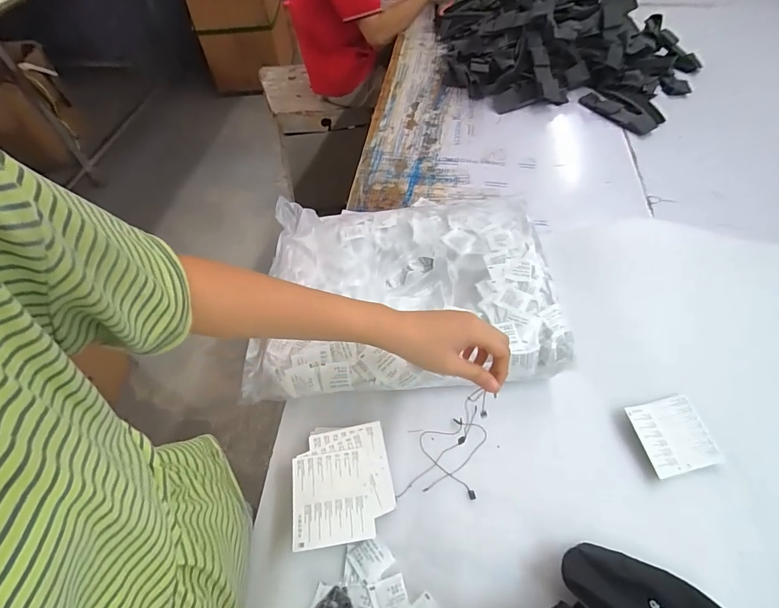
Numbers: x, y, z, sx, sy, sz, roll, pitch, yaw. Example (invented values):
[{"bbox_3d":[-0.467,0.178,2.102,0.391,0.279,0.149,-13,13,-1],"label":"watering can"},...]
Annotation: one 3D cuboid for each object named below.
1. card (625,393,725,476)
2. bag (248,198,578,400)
[{"bbox_3d":[0.367,0.170,0.528,0.087,0.007,0.089,-12,57,-2],"label":"card"},{"bbox_3d":[0.011,-0.028,0.638,0.442,0.098,0.340,-3,54,0],"label":"bag"}]

